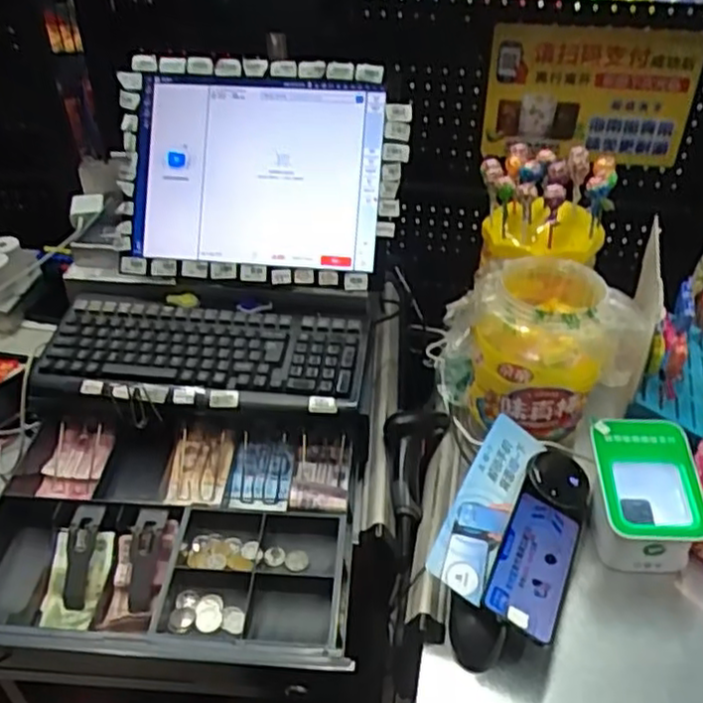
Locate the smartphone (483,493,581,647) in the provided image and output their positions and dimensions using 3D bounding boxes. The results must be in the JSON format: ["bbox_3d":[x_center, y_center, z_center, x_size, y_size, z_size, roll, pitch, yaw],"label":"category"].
[{"bbox_3d":[0.185,0.213,0.691,0.074,0.010,0.164,27,42,10],"label":"smartphone"}]

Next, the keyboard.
[{"bbox_3d":[-0.184,-0.008,0.848,0.395,0.026,0.143,6,38,7],"label":"keyboard"}]

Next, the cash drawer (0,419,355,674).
[{"bbox_3d":[-0.217,0.194,0.734,0.439,0.071,0.297,4,38,4],"label":"cash drawer"}]

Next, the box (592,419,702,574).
[{"bbox_3d":[0.321,0.166,0.764,0.104,0.115,0.137,2,38,0],"label":"box"}]

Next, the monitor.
[{"bbox_3d":[-0.121,-0.235,0.891,0.371,0.041,0.297,5,84,9],"label":"monitor"}]

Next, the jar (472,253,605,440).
[{"bbox_3d":[0.222,-0.008,0.833,0.153,0.169,0.154,0,38,0],"label":"jar"}]

